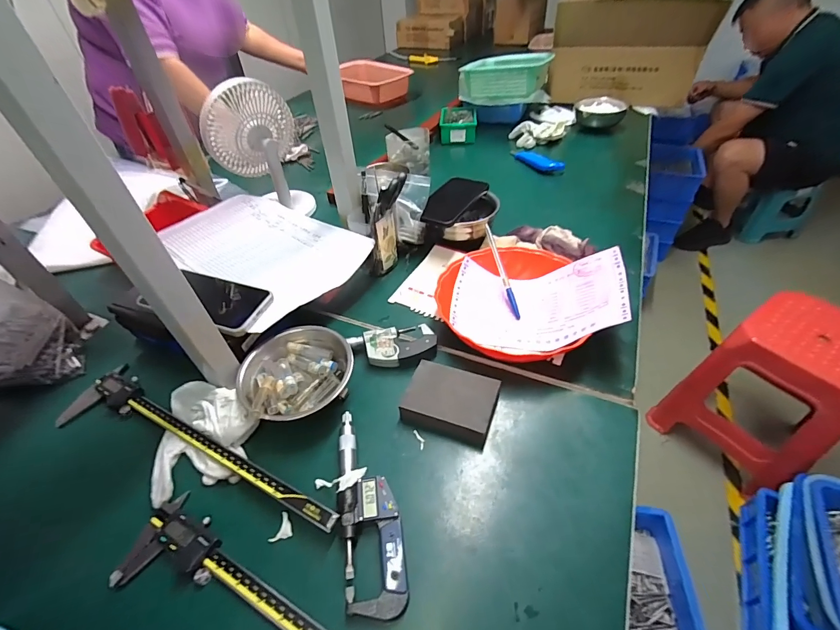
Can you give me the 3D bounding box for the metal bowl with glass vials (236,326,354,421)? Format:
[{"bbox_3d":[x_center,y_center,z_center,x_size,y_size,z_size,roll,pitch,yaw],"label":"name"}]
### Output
[{"bbox_3d":[-0.145,0.067,0.450,0.125,0.059,0.114,-2,44,2],"label":"metal bowl with glass vials"}]

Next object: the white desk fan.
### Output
[{"bbox_3d":[-0.310,-0.312,0.731,0.155,0.232,0.103,-18,46,-12],"label":"white desk fan"}]

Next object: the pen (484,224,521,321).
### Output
[{"bbox_3d":[0.120,-0.068,0.559,0.010,0.014,0.165,-10,64,-5],"label":"pen"}]

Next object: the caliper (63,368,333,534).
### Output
[{"bbox_3d":[-0.254,0.148,0.406,0.380,0.021,0.079,19,49,23],"label":"caliper"}]

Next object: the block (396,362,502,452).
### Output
[{"bbox_3d":[0.034,0.096,0.422,0.096,0.037,0.066,14,47,19],"label":"block"}]

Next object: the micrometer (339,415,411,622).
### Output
[{"bbox_3d":[-0.050,0.176,0.360,0.052,0.022,0.177,-11,44,-7],"label":"micrometer"}]

